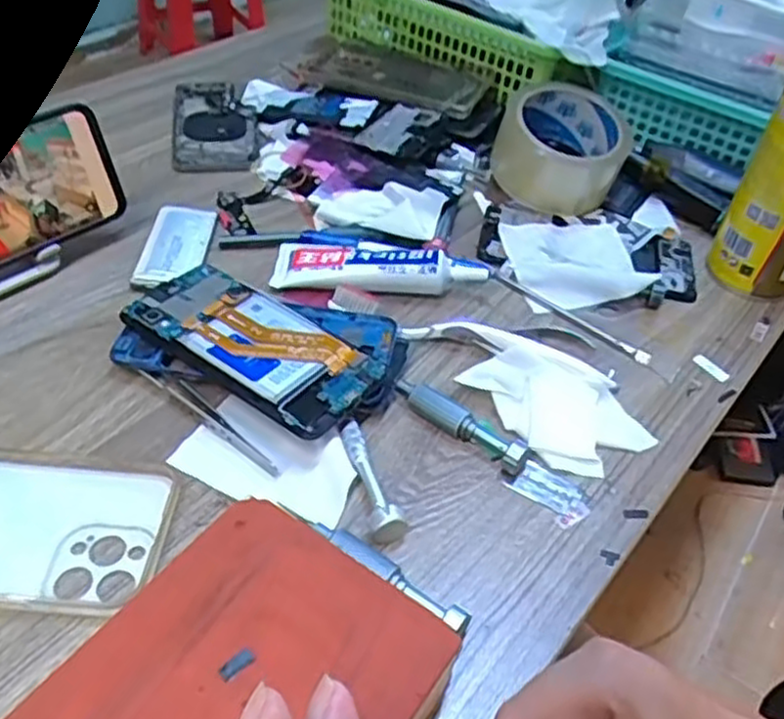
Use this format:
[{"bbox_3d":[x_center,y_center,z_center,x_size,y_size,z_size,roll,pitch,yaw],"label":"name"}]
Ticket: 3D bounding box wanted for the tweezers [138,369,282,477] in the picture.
[{"bbox_3d":[-0.100,0.031,0.413,0.104,0.007,0.013,32,50,24],"label":"tweezers"}]

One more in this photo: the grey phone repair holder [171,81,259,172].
[{"bbox_3d":[-0.155,-0.206,0.655,0.068,0.006,0.149,-4,45,-11],"label":"grey phone repair holder"}]

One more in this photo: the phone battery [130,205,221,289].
[{"bbox_3d":[-0.149,-0.079,0.522,0.040,0.010,0.091,4,44,-2],"label":"phone battery"}]

